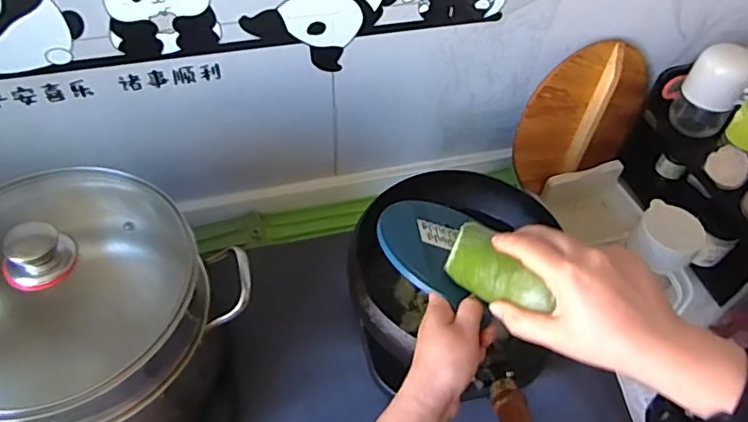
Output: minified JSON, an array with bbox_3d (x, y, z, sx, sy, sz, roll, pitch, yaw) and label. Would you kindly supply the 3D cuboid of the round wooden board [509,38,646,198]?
[{"bbox_3d":[0.331,-0.149,0.880,0.253,0.221,0.025,-19,40,-20],"label":"round wooden board"}]

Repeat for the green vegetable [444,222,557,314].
[{"bbox_3d":[0.106,0.051,0.495,0.040,0.046,0.140,-19,22,-17],"label":"green vegetable"}]

